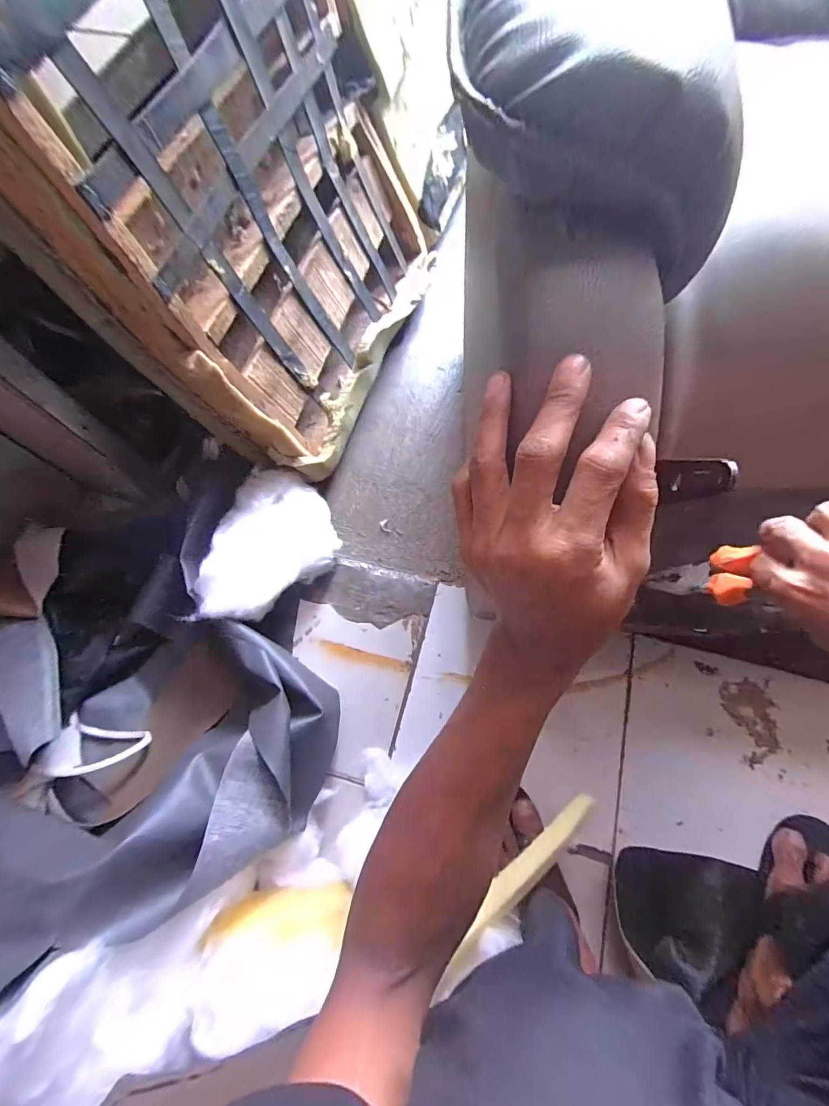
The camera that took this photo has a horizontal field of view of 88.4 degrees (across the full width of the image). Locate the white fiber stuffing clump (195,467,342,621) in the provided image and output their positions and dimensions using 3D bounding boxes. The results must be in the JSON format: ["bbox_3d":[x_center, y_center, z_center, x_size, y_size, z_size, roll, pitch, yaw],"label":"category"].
[{"bbox_3d":[-0.206,-0.014,0.636,0.155,0.089,0.246,9,71,4],"label":"white fiber stuffing clump"}]

